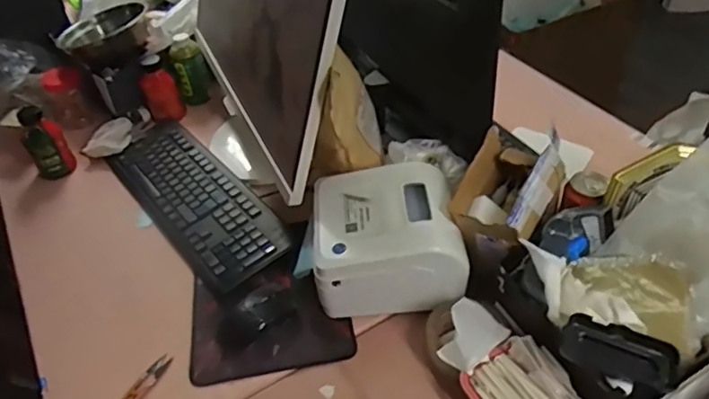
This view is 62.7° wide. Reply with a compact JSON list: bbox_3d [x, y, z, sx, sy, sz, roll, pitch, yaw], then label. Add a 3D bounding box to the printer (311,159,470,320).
[{"bbox_3d":[0.045,0.055,0.800,0.192,0.125,0.162,-6,44,2],"label":"printer"}]

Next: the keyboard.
[{"bbox_3d":[-0.270,-0.008,0.974,0.150,0.037,0.416,-33,49,-24],"label":"keyboard"}]

